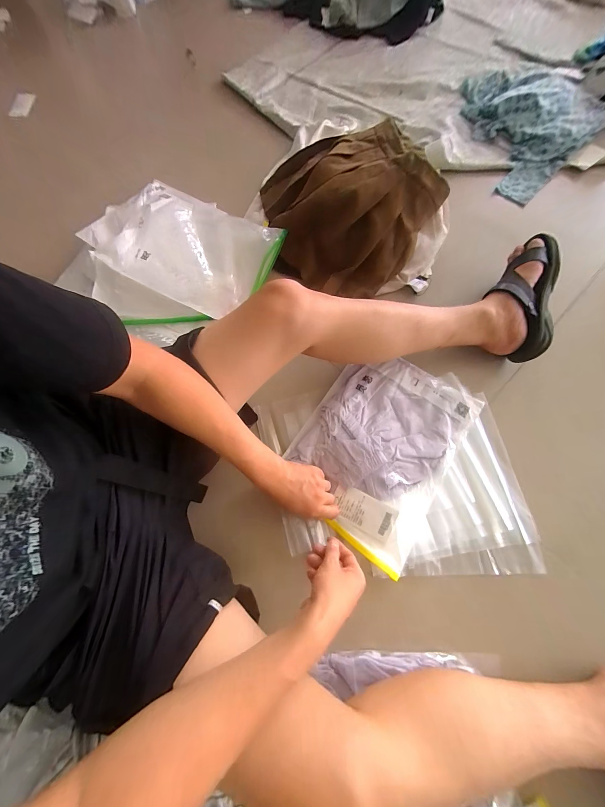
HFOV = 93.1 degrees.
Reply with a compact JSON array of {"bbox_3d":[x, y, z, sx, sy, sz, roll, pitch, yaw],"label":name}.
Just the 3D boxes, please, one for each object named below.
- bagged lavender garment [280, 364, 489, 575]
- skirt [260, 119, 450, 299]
[{"bbox_3d":[0.156,0.078,0.583,0.287,0.028,0.382,32,75,11],"label":"bagged lavender garment"},{"bbox_3d":[0.111,-0.496,0.713,0.423,0.130,0.425,-1,72,0],"label":"skirt"}]

